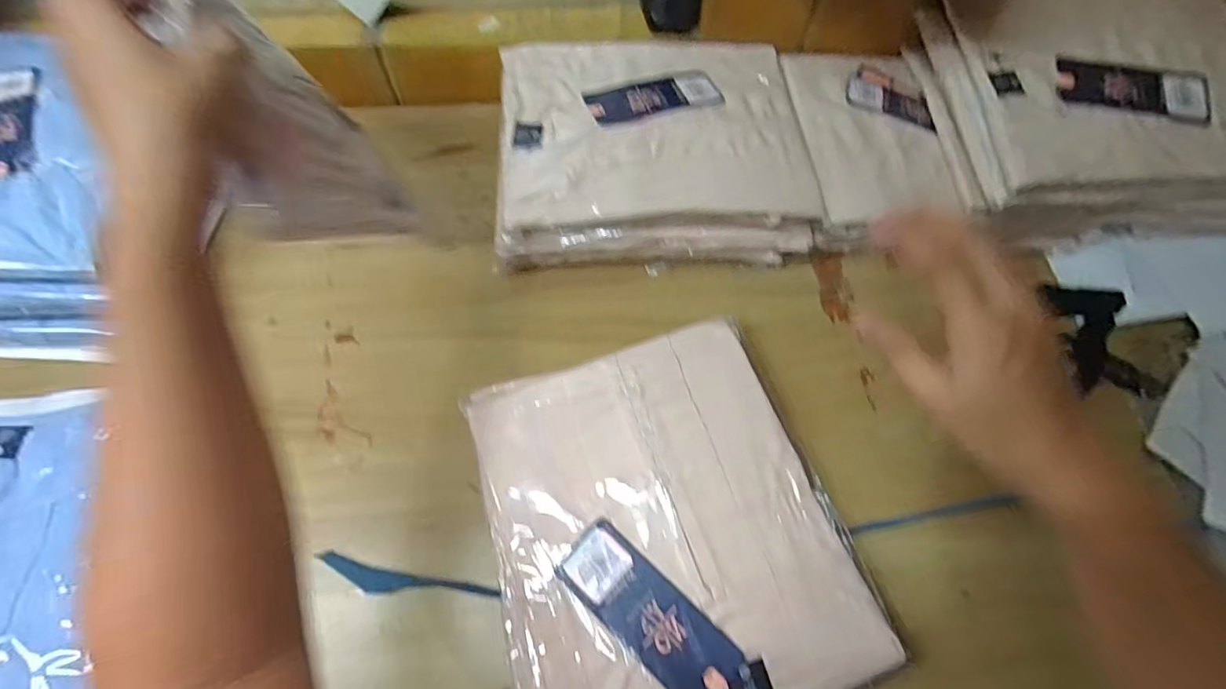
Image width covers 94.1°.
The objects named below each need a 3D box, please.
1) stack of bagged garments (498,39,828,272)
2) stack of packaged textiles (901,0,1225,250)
[{"bbox_3d":[0.035,-0.176,0.508,0.263,0.069,0.212,-3,65,-3],"label":"stack of bagged garments"},{"bbox_3d":[0.420,-0.210,0.484,0.262,0.072,0.210,-5,65,-4],"label":"stack of packaged textiles"}]

